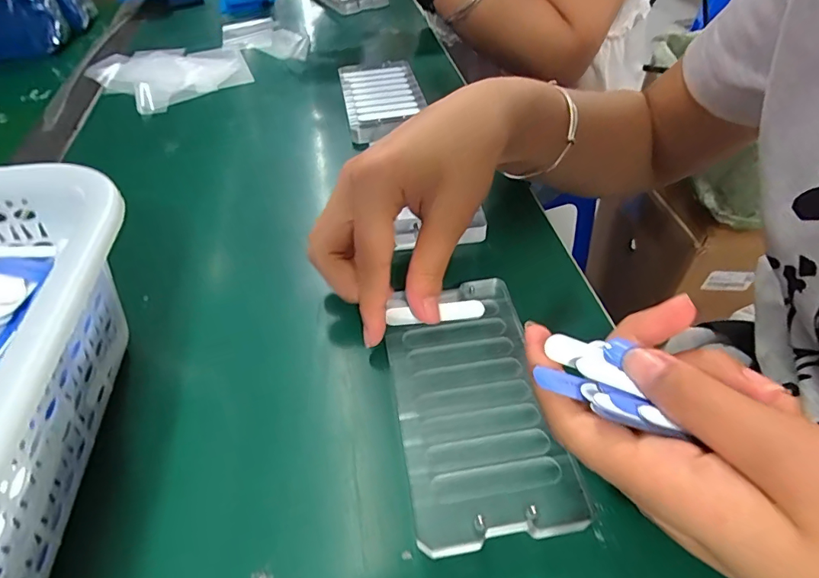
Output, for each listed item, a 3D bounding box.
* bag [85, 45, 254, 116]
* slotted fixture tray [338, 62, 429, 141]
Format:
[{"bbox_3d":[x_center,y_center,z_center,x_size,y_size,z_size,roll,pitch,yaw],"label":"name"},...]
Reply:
[{"bbox_3d":[-0.243,-0.226,0.469,0.135,0.017,0.142,-34,55,-24],"label":"bag"},{"bbox_3d":[-0.025,-0.172,0.406,0.068,0.015,0.124,-10,49,-5],"label":"slotted fixture tray"}]

